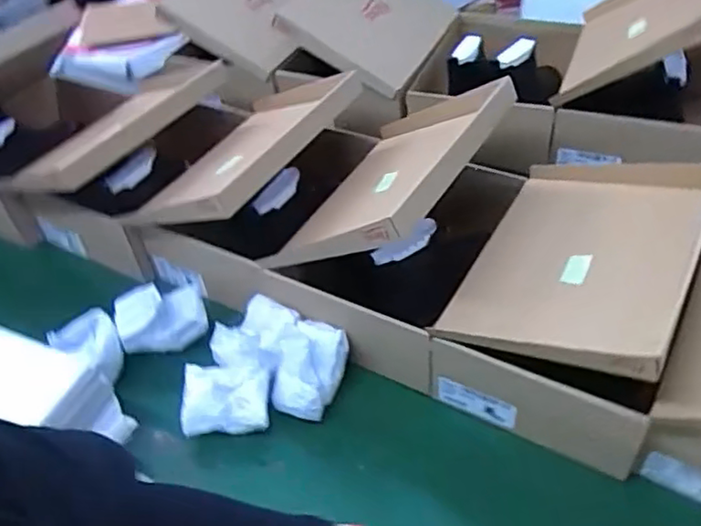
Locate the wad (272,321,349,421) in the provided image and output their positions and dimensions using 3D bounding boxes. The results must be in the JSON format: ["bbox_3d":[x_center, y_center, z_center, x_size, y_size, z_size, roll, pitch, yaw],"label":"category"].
[{"bbox_3d":[-0.053,0.149,0.848,0.078,0.083,0.113,12,47,18],"label":"wad"}]

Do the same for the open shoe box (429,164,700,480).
[{"bbox_3d":[0.286,0.026,0.827,0.238,0.218,0.357,19,49,24],"label":"open shoe box"}]

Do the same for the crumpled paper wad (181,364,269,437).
[{"bbox_3d":[-0.159,0.175,0.820,0.105,0.026,0.087,-1,88,-10],"label":"crumpled paper wad"}]

